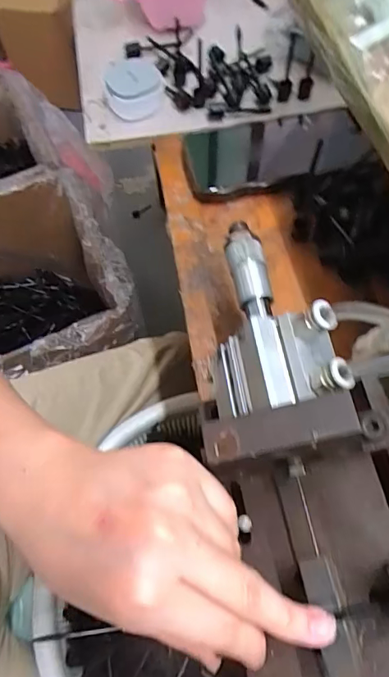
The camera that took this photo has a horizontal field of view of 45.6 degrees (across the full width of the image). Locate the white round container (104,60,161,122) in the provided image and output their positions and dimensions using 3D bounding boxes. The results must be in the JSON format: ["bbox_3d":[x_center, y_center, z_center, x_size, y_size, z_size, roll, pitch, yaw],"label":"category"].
[{"bbox_3d":[-0.060,-0.246,0.450,0.050,0.027,0.055,0,63,1],"label":"white round container"}]

